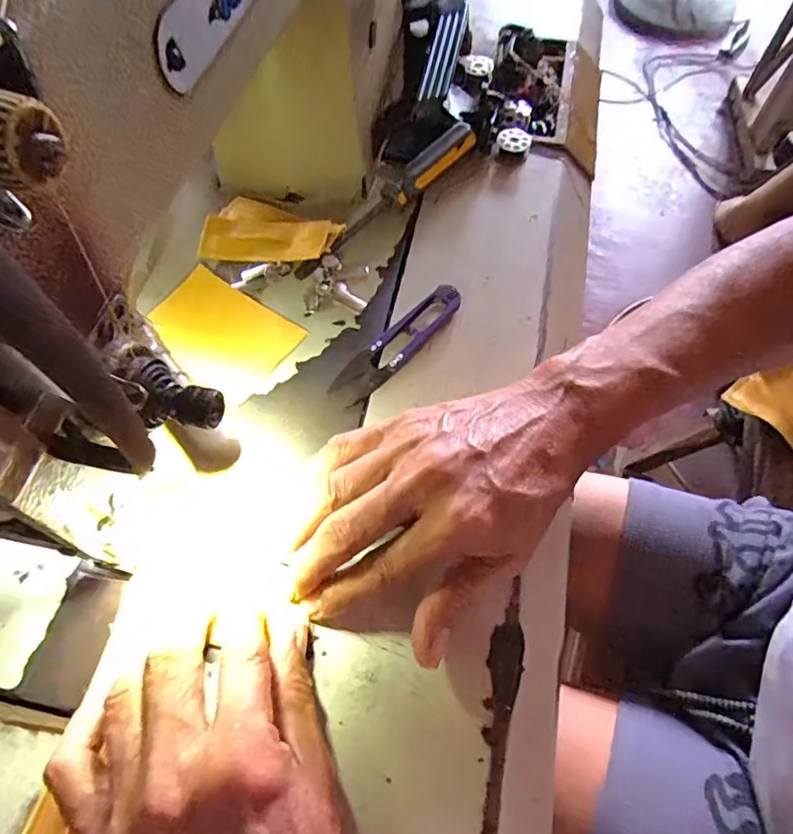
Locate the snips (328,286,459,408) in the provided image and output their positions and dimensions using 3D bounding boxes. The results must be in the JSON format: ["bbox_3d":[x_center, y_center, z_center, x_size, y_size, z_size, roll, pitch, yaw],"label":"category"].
[{"bbox_3d":[0.003,-0.045,0.317,0.098,0.010,0.023,-41,71,-20],"label":"snips"}]

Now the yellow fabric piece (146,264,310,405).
[{"bbox_3d":[-0.107,-0.052,0.319,0.084,0.007,0.063,31,66,13],"label":"yellow fabric piece"}]

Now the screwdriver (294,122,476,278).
[{"bbox_3d":[-0.003,-0.150,0.363,0.022,0.019,0.169,38,68,16],"label":"screwdriver"}]

